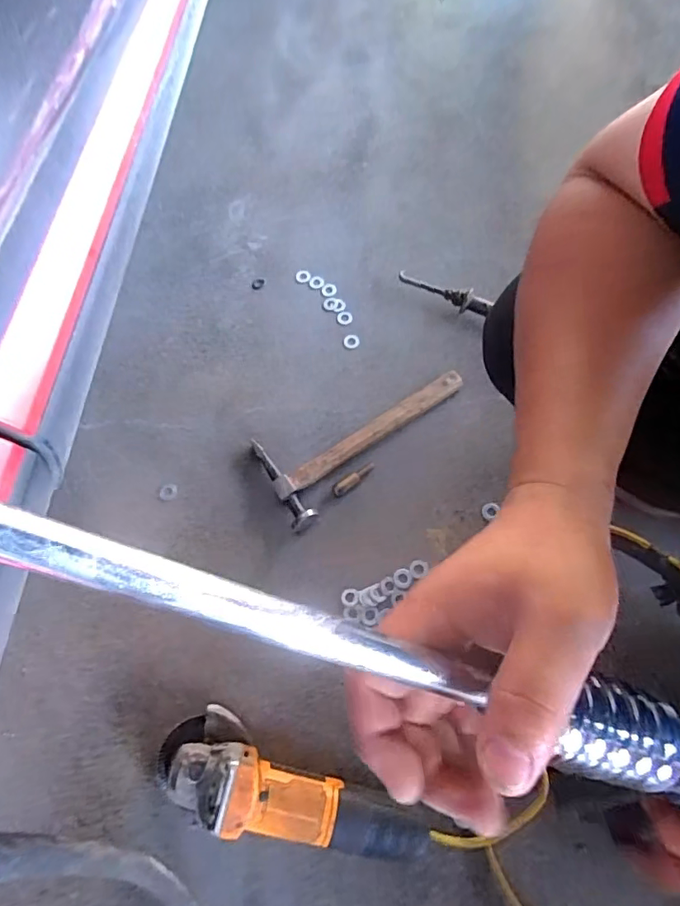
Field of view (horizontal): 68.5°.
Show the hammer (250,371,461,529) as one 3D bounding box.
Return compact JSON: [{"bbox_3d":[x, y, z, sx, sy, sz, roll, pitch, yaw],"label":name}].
[{"bbox_3d":[0.044,-0.018,0.684,0.294,0.031,0.123,-26,71,-7],"label":"hammer"}]

